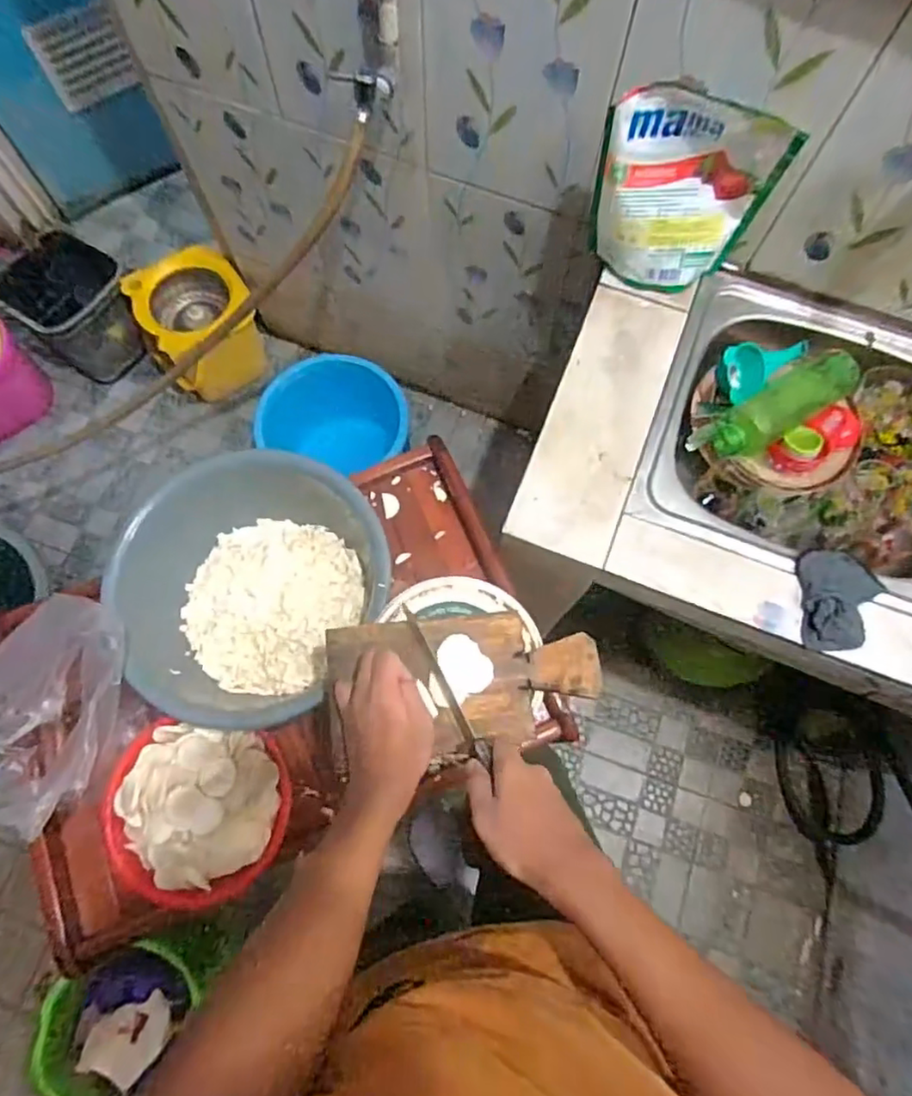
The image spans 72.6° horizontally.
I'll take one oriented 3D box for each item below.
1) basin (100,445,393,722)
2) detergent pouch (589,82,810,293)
[{"bbox_3d":[-0.240,0.039,0.745,0.264,0.118,0.290,0,73,-1],"label":"basin"},{"bbox_3d":[0.268,-0.423,0.770,0.206,0.236,0.063,17,74,5],"label":"detergent pouch"}]

